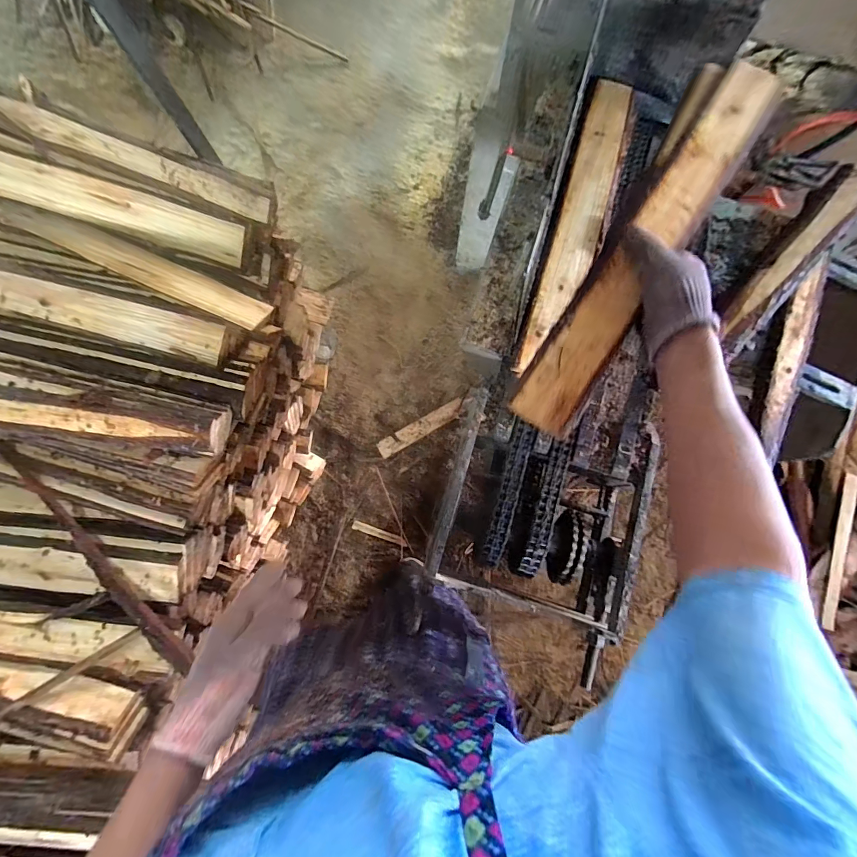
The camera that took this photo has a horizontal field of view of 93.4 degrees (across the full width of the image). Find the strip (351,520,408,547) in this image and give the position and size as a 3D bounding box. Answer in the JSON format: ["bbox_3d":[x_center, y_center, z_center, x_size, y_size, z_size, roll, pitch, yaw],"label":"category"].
[{"bbox_3d":[-0.166,0.361,1.384,0.195,0.014,0.031,18,80,3],"label":"strip"}]

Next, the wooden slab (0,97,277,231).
[{"bbox_3d":[-0.477,-0.437,0.655,0.449,0.058,0.064,16,80,-12],"label":"wooden slab"}]

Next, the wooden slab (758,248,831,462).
[{"bbox_3d":[0.539,-0.110,0.598,0.046,0.021,0.310,21,80,3],"label":"wooden slab"}]

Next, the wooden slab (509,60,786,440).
[{"bbox_3d":[0.244,-0.202,0.452,0.072,0.019,0.468,33,87,5],"label":"wooden slab"}]

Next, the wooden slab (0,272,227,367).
[{"bbox_3d":[-0.574,-0.194,0.670,0.467,0.075,0.073,12,80,2],"label":"wooden slab"}]

